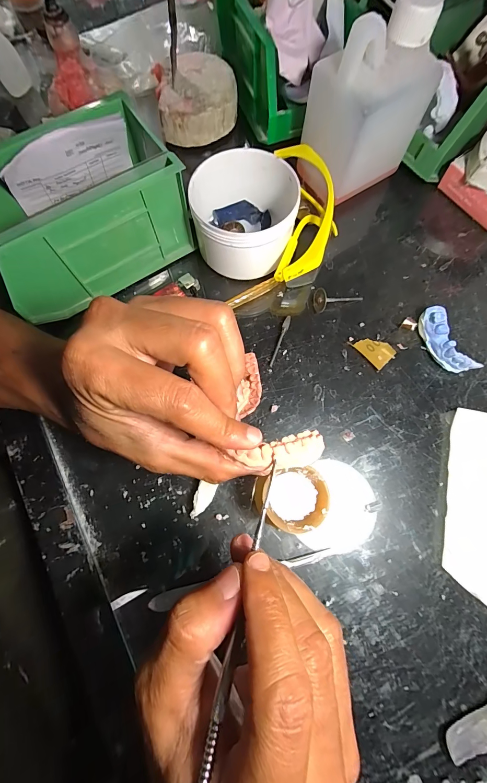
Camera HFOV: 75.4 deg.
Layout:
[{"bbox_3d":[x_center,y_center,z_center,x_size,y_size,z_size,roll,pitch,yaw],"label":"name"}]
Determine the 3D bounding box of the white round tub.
[{"bbox_3d":[0.001,-0.159,0.286,0.089,0.054,0.090,0,74,1],"label":"white round tub"}]

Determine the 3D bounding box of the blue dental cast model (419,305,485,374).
[{"bbox_3d":[0.176,-0.043,0.278,0.021,0.022,0.062,-21,75,-5],"label":"blue dental cast model"}]

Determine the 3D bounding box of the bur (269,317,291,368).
[{"bbox_3d":[0.034,-0.046,0.287,0.006,0.004,0.051,18,75,6],"label":"bur"}]

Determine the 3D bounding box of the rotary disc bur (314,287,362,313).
[{"bbox_3d":[0.089,-0.086,0.294,0.046,0.018,0.017,-10,74,-15],"label":"rotary disc bur"}]

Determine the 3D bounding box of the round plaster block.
[{"bbox_3d":[-0.051,-0.322,0.346,0.082,0.035,0.088,0,74,1],"label":"round plaster block"}]

